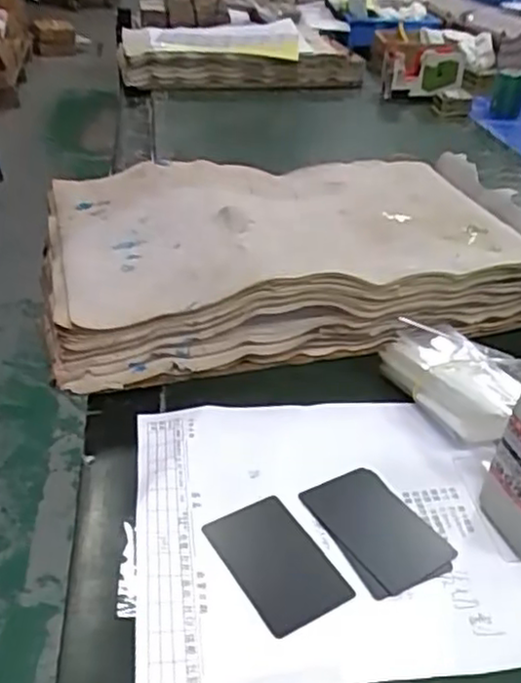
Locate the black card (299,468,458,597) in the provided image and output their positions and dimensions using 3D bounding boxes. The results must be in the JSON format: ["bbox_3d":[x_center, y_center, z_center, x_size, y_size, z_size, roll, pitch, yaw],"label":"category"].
[{"bbox_3d":[0.071,0.113,0.419,0.053,0.004,0.086,-18,40,-28],"label":"black card"}]

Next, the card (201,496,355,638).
[{"bbox_3d":[0.009,0.126,0.393,0.054,0.004,0.083,-18,40,-28],"label":"card"}]

